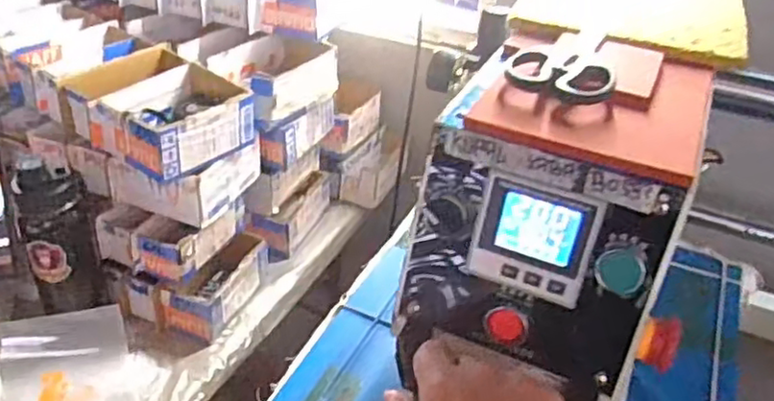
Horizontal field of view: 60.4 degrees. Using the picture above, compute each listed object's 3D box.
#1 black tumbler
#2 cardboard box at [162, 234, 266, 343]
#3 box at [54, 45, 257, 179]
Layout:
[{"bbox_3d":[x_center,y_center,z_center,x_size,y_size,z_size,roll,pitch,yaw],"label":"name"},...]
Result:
[{"bbox_3d":[-0.398,0.043,0.809,0.076,0.211,0.079,3,36,-2],"label":"black tumbler"},{"bbox_3d":[-0.237,0.115,0.939,0.079,0.072,0.165,16,37,15],"label":"cardboard box"},{"bbox_3d":[-0.287,-0.116,0.856,0.189,0.073,0.169,25,40,26],"label":"box"}]

